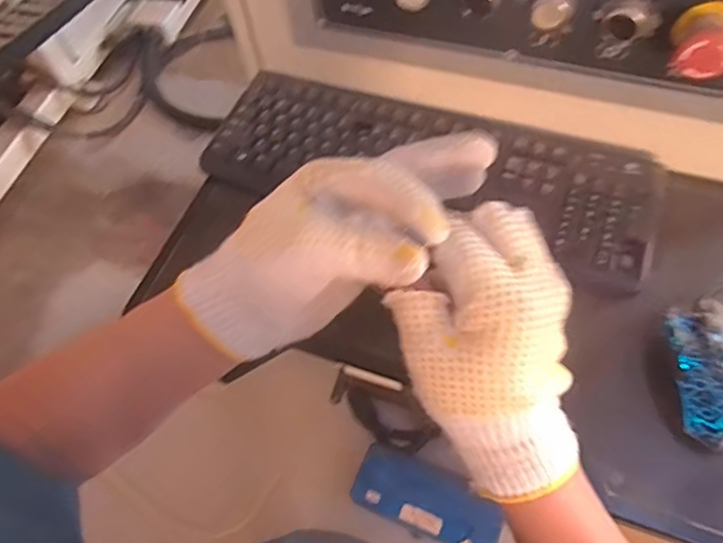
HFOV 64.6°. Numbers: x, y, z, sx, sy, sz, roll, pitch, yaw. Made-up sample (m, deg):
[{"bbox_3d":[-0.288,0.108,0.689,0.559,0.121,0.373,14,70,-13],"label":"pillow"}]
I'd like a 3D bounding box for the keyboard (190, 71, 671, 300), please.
[{"bbox_3d":[0.062,-0.105,0.567,0.430,0.016,0.147,16,63,13],"label":"keyboard"}]

